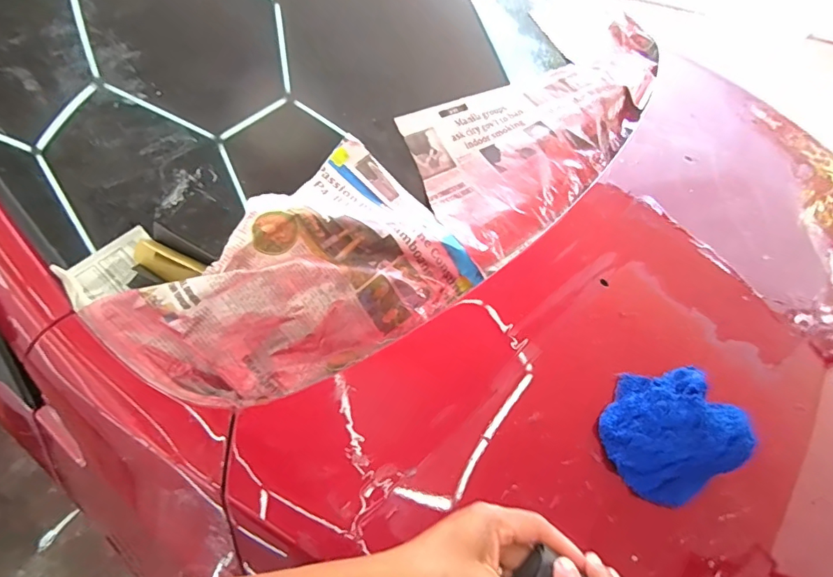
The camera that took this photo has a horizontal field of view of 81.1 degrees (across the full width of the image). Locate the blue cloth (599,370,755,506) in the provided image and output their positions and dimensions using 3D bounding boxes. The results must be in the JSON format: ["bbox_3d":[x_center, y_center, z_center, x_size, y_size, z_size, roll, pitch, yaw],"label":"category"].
[{"bbox_3d":[0.284,0.150,0.539,0.158,0.060,0.130,-20,53,-20],"label":"blue cloth"}]

